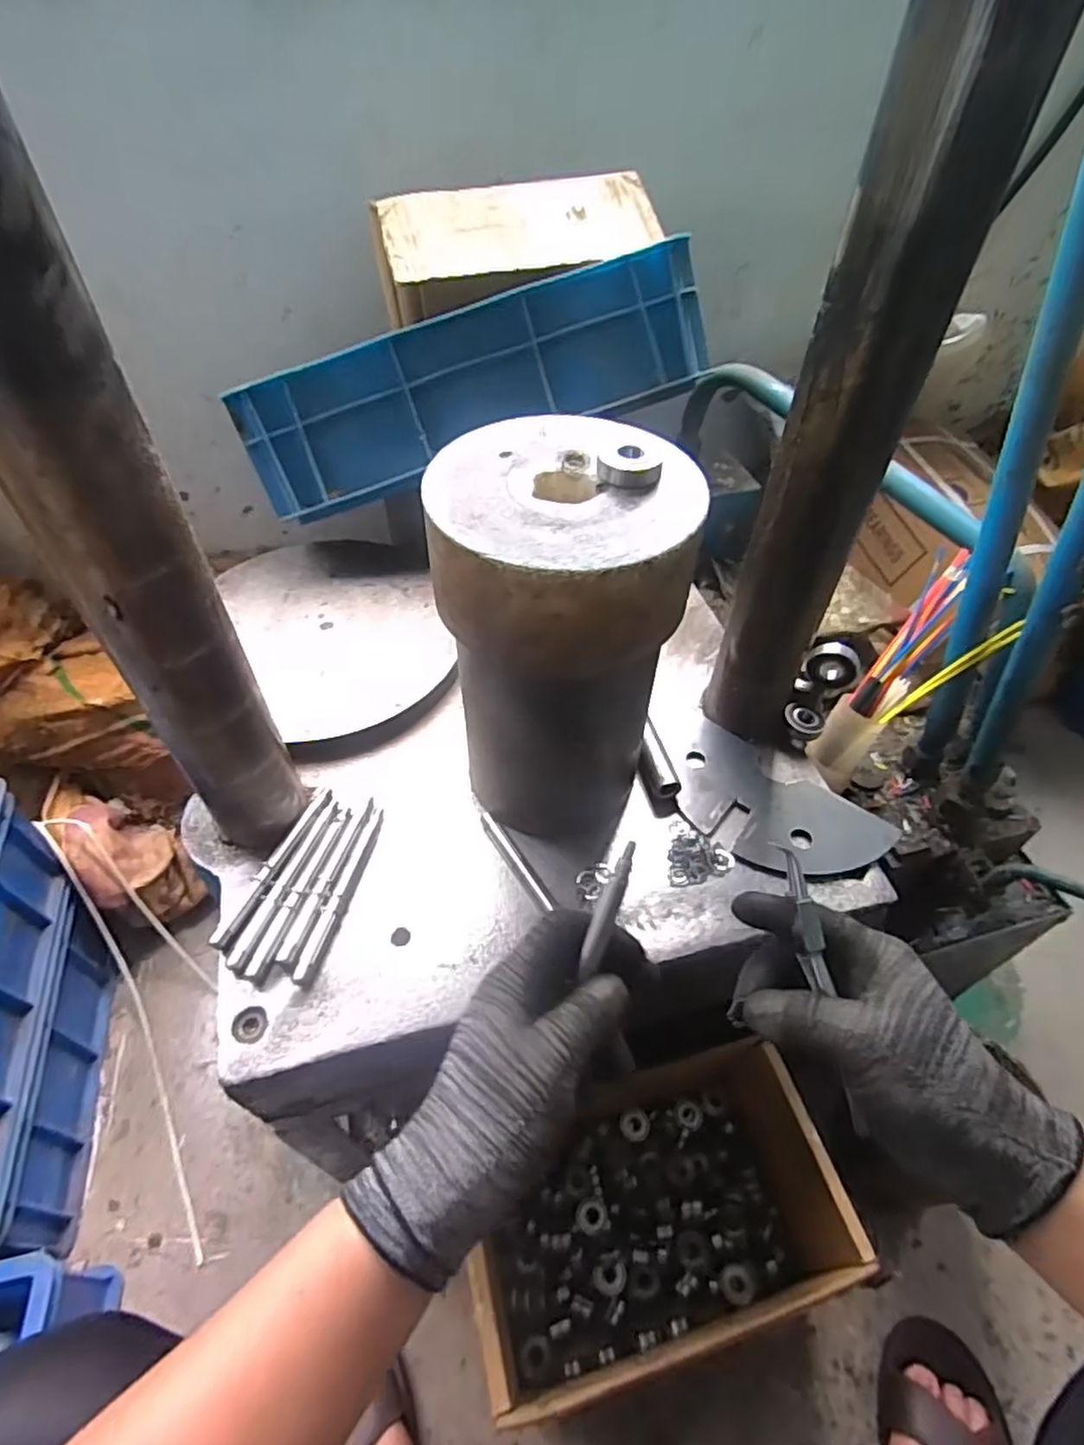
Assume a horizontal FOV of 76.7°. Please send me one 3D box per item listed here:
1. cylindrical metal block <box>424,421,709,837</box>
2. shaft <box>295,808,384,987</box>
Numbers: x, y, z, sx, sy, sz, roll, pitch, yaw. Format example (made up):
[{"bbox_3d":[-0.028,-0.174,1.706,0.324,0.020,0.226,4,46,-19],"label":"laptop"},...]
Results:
[{"bbox_3d":[0.011,-0.041,0.443,0.133,0.250,0.137,0,49,-1],"label":"cylindrical metal block"},{"bbox_3d":[-0.137,0.116,0.473,0.011,0.013,0.131,11,50,8],"label":"shaft"}]

